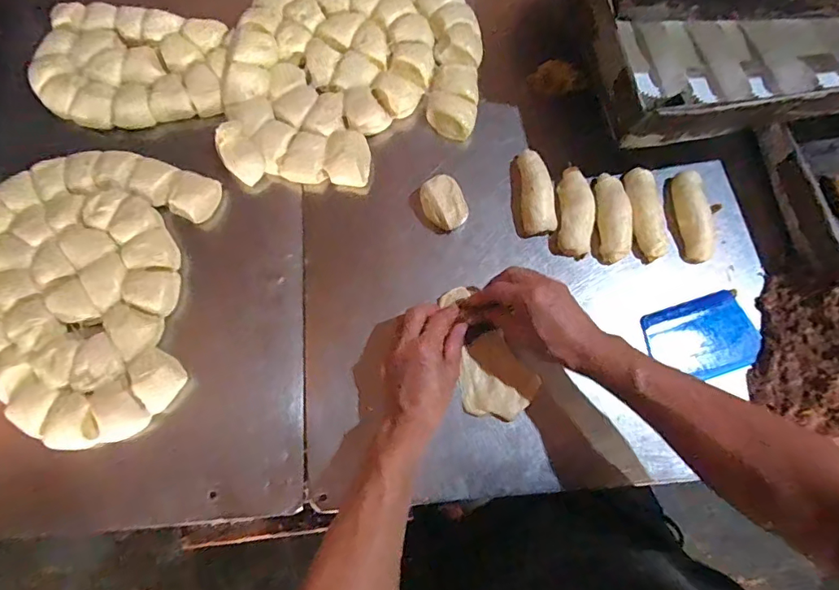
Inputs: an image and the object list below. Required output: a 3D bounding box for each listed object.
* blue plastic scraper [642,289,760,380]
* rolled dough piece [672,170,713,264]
[{"bbox_3d":[0.312,0.048,0.533,0.112,0.006,0.083,-19,74,2],"label":"blue plastic scraper"},{"bbox_3d":[0.314,-0.092,0.551,0.027,0.022,0.107,-1,76,1],"label":"rolled dough piece"}]

